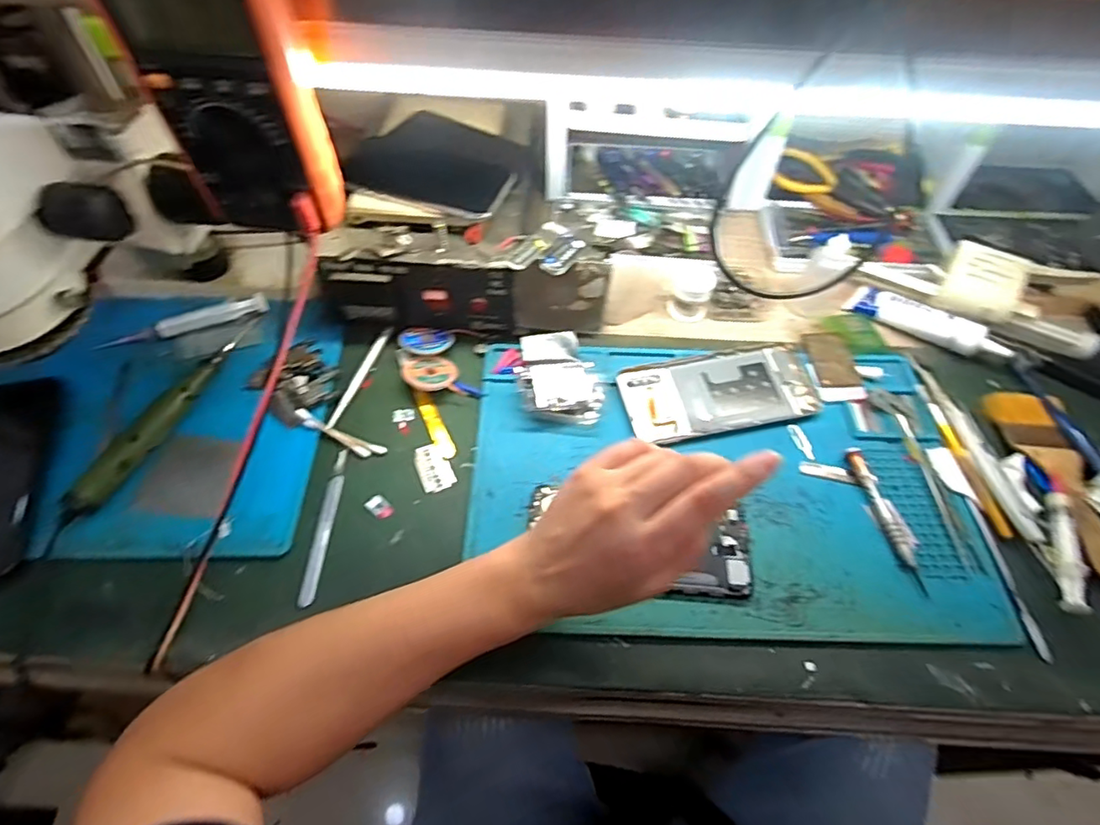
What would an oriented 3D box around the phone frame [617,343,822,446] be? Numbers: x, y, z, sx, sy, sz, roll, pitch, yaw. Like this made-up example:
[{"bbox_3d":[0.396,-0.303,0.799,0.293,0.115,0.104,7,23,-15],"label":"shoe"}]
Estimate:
[{"bbox_3d":[0.145,-0.018,0.484,0.164,0.008,0.075,-9,57,-8],"label":"phone frame"}]

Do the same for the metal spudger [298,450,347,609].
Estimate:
[{"bbox_3d":[-0.164,0.081,0.415,0.013,0.004,0.117,1,56,-1],"label":"metal spudger"}]

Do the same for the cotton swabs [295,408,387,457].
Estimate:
[{"bbox_3d":[-0.169,0.018,0.453,0.079,0.007,0.014,21,58,12],"label":"cotton swabs"}]

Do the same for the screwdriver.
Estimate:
[{"bbox_3d":[0.251,0.077,0.423,0.015,0.008,0.112,-5,56,-6],"label":"screwdriver"}]

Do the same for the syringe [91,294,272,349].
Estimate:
[{"bbox_3d":[-0.320,-0.082,0.502,0.139,0.021,0.020,-11,57,-9],"label":"syringe"}]

